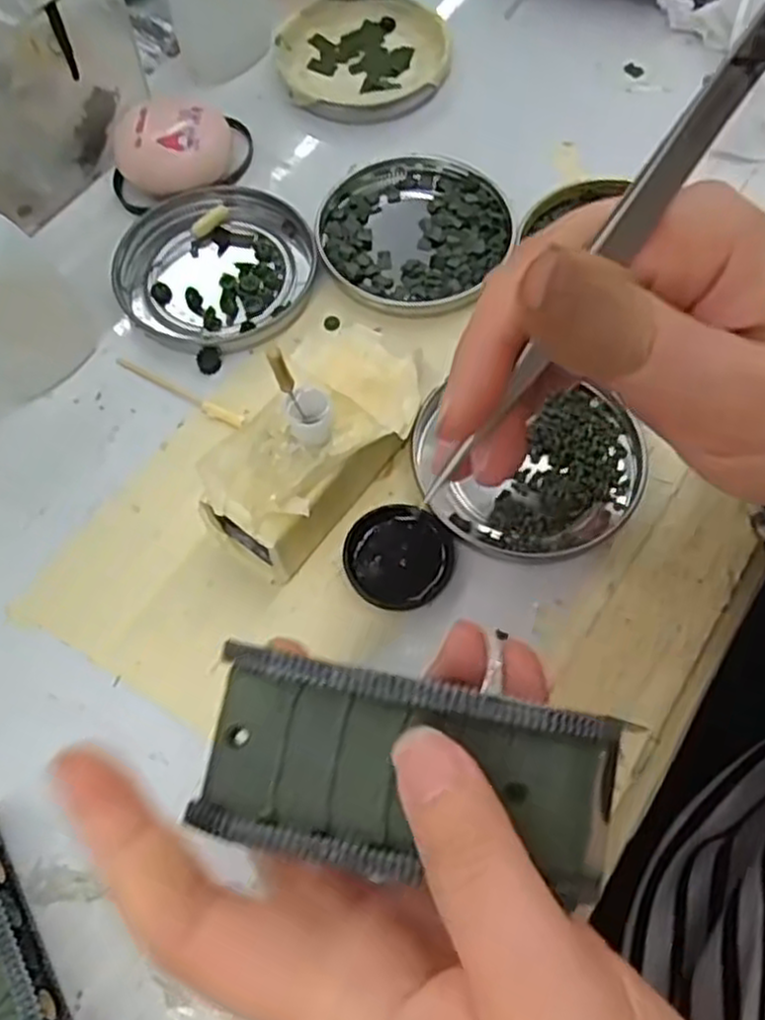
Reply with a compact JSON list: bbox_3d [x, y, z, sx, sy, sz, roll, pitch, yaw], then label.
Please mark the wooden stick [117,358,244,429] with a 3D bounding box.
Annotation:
[{"bbox_3d":[-0.077,-0.045,0.293,0.058,0.004,0.006,27,69,12],"label":"wooden stick"}]

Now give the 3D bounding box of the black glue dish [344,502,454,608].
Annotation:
[{"bbox_3d":[0.005,0.015,0.262,0.035,0.005,0.036,0,66,1],"label":"black glue dish"}]

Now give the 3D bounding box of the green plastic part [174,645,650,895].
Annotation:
[{"bbox_3d":[0.008,0.061,0.180,0.096,0.020,0.041,8,66,1],"label":"green plastic part"}]

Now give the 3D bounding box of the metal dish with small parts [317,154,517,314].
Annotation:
[{"bbox_3d":[0.012,-0.114,0.320,0.078,0.008,0.078,0,66,1],"label":"metal dish with small parts"}]

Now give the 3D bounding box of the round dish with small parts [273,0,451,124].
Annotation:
[{"bbox_3d":[-0.009,-0.214,0.367,0.078,0.011,0.077,0,66,1],"label":"round dish with small parts"}]

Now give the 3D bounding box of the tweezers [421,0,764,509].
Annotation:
[{"bbox_3d":[0.046,-0.052,0.173,0.007,0.010,0.129,43,114,18],"label":"tweezers"}]

